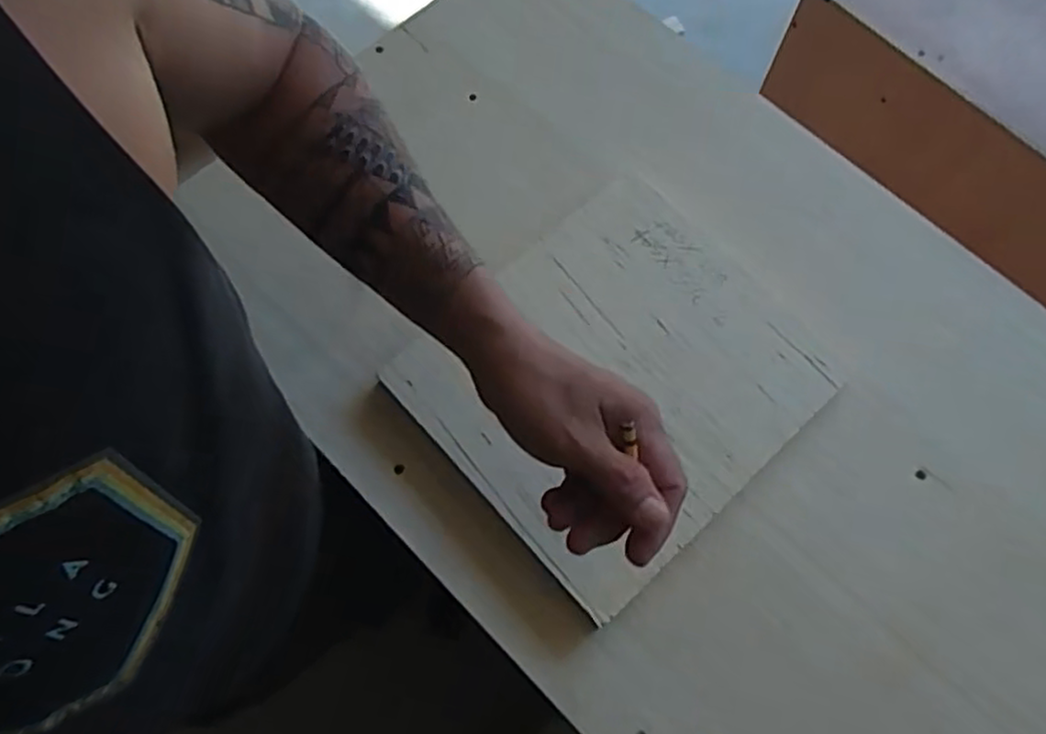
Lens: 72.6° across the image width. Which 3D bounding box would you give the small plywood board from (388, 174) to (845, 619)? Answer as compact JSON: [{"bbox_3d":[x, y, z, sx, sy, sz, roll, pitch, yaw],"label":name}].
[{"bbox_3d":[0.070,0.012,0.552,0.267,0.028,0.242,-39,76,-13],"label":"small plywood board"}]

